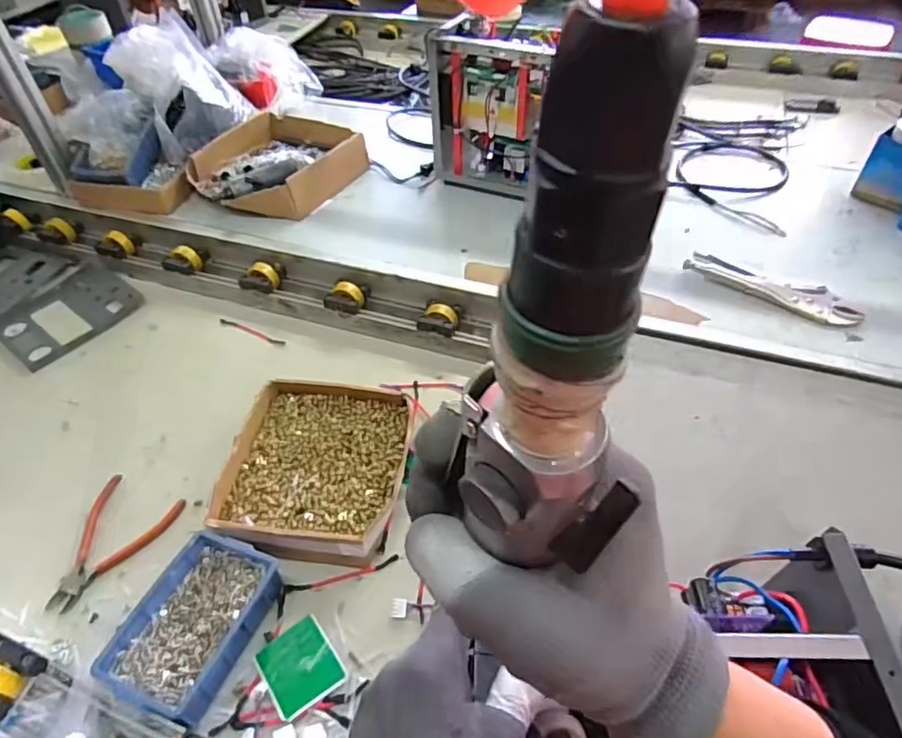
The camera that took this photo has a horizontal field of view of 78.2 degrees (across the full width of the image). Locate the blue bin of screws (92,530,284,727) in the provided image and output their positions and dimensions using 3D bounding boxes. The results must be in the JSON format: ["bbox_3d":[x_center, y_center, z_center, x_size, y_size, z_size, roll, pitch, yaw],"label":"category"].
[{"bbox_3d":[-0.241,0.241,0.528,0.101,0.048,0.149,15,49,16],"label":"blue bin of screws"}]

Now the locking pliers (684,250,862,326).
[{"bbox_3d":[0.423,-0.107,0.738,0.216,0.029,0.076,27,53,25],"label":"locking pliers"}]

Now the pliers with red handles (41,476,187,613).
[{"bbox_3d":[-0.381,0.191,0.608,0.096,0.008,0.146,15,49,16],"label":"pliers with red handles"}]

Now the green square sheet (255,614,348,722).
[{"bbox_3d":[-0.141,0.277,0.517,0.063,0.006,0.073,-31,52,-23],"label":"green square sheet"}]

